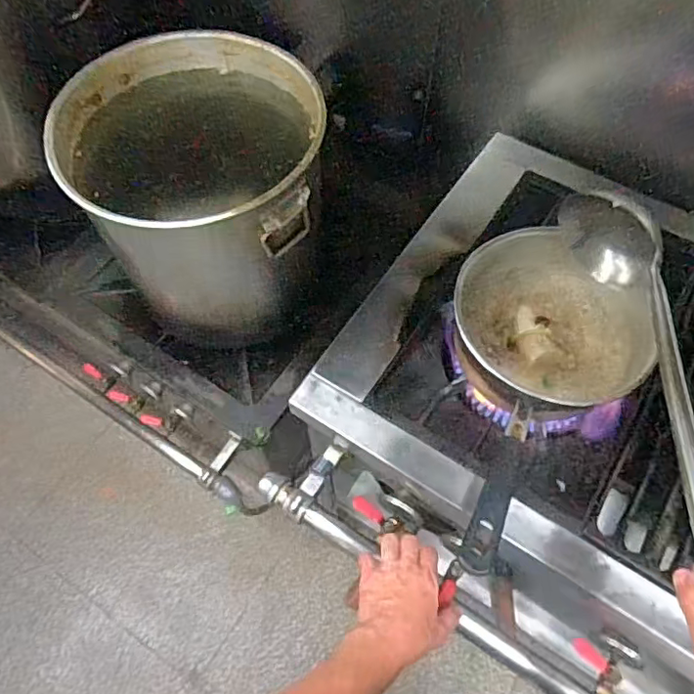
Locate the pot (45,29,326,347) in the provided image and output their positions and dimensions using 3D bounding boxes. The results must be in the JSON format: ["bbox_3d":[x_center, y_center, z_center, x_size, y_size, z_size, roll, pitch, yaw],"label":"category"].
[{"bbox_3d":[-0.240,-0.282,1.022,0.403,0.351,0.418,0,61,-1],"label":"pot"}]

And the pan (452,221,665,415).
[{"bbox_3d":[0.253,-0.033,0.694,0.234,0.069,0.242,-10,62,-6],"label":"pan"}]

